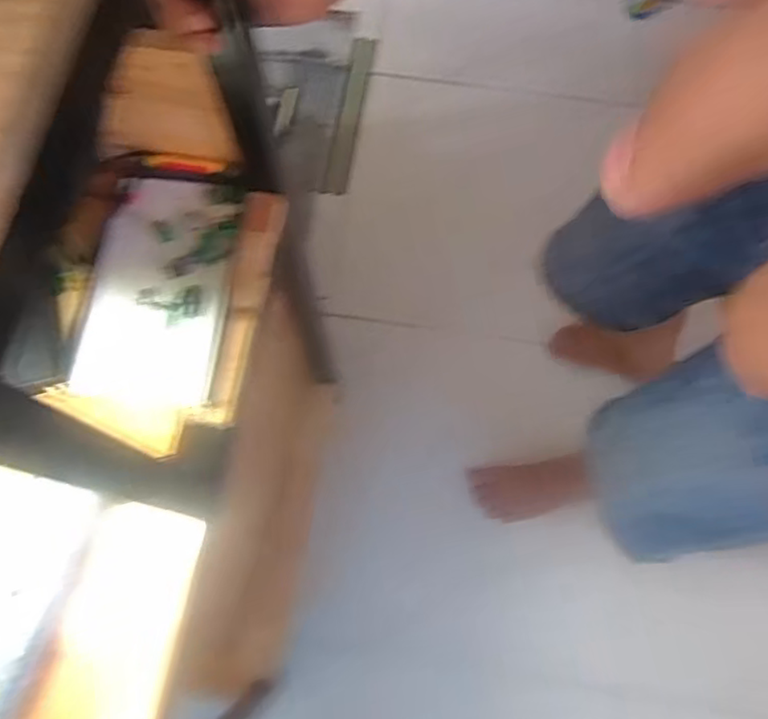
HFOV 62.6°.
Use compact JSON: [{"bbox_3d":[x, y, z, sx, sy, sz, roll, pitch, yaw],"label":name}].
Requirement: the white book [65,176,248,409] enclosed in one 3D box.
[{"bbox_3d":[-0.168,-0.056,0.478,0.097,0.017,0.182,6,71,2],"label":"white book"}]

